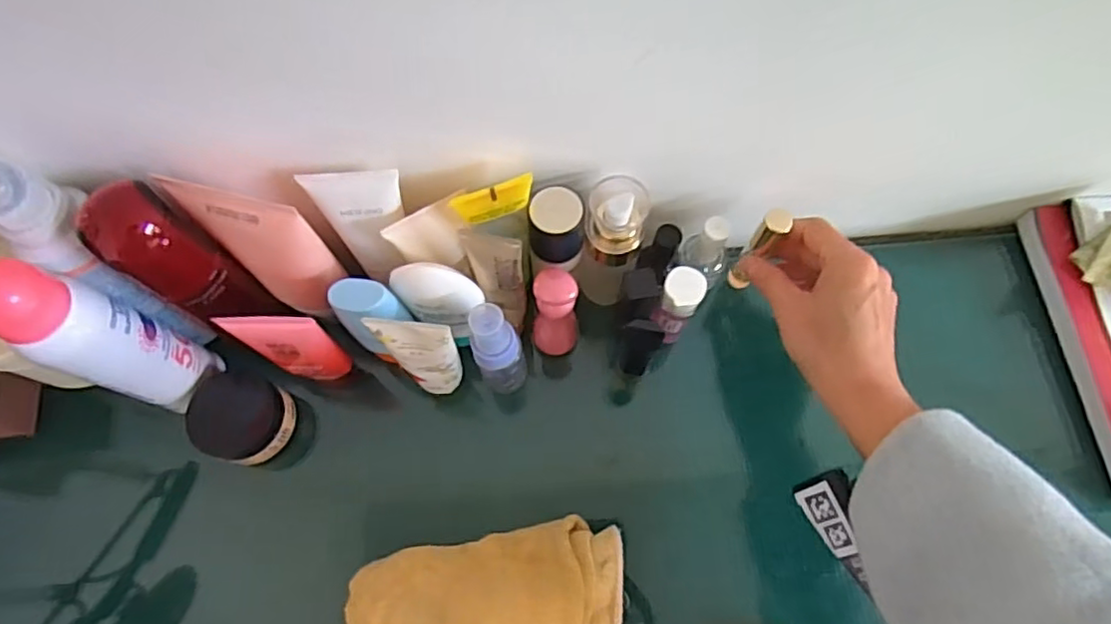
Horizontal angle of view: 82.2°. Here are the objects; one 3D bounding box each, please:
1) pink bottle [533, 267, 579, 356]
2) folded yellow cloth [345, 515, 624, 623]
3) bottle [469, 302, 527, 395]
[{"bbox_3d":[0.000,0.002,0.412,0.029,0.082,0.030,3,70,2],"label":"pink bottle"},{"bbox_3d":[-0.037,0.178,0.372,0.158,0.033,0.090,-10,70,-3],"label":"folded yellow cloth"},{"bbox_3d":[-0.033,0.025,0.396,0.027,0.099,0.028,2,70,2],"label":"bottle"}]

